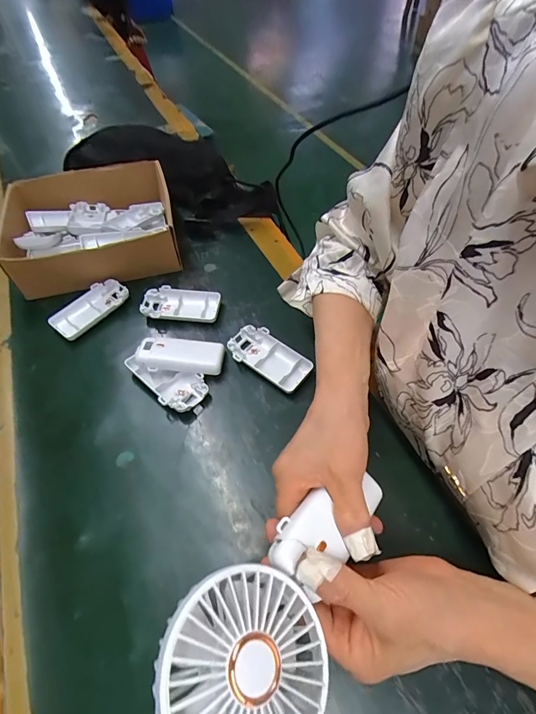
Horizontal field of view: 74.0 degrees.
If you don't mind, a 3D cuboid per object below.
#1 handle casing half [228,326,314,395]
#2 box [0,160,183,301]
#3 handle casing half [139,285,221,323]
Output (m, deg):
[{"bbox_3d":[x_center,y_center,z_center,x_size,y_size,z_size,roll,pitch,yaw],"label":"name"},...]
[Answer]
[{"bbox_3d":[0.001,0.002,0.397,0.095,0.018,0.047,33,61,22],"label":"handle casing half"},{"bbox_3d":[-0.240,-0.188,0.503,0.205,0.065,0.204,-13,55,-8],"label":"box"},{"bbox_3d":[-0.109,-0.064,0.444,0.097,0.016,0.047,4,54,4],"label":"handle casing half"}]

